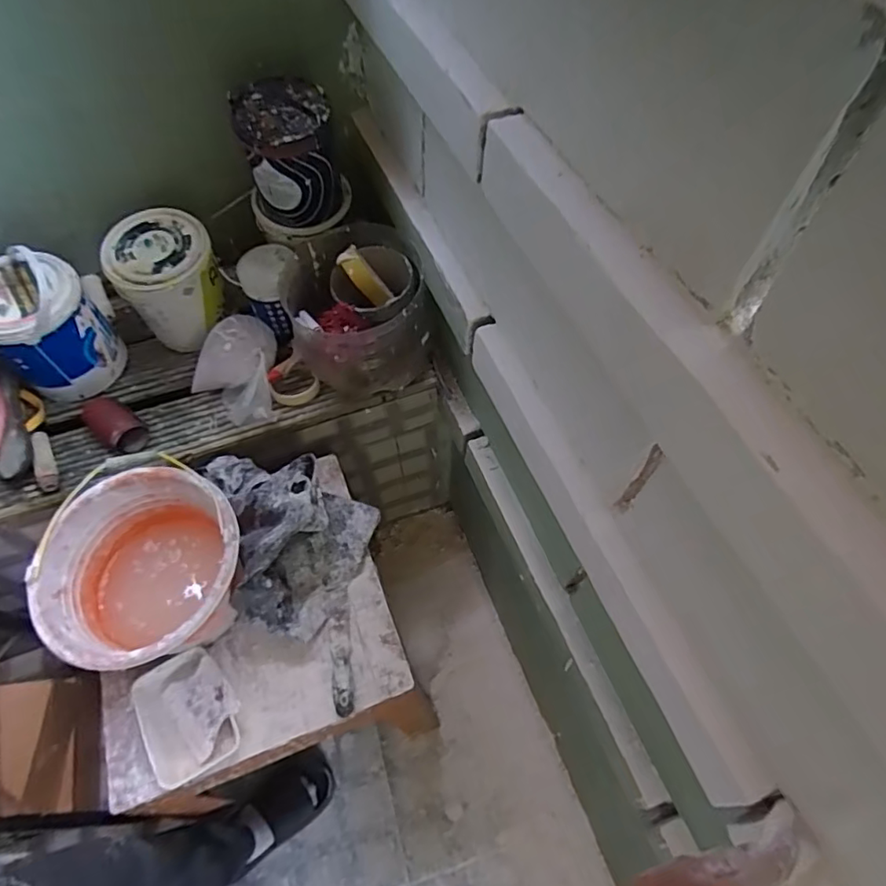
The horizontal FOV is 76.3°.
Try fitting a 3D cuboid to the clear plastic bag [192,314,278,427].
[{"bbox_3d":[-0.365,-0.133,1.009,0.166,0.106,0.201,-31,62,-17],"label":"clear plastic bag"}]

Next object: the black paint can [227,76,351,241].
[{"bbox_3d":[-0.253,-0.462,0.944,0.156,0.219,0.156,0,57,1],"label":"black paint can"}]

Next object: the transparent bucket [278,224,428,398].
[{"bbox_3d":[-0.146,-0.218,0.979,0.220,0.187,0.242,0,57,1],"label":"transparent bucket"}]

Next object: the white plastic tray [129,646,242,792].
[{"bbox_3d":[-0.364,0.398,0.814,0.137,0.038,0.152,-28,61,-16],"label":"white plastic tray"}]

